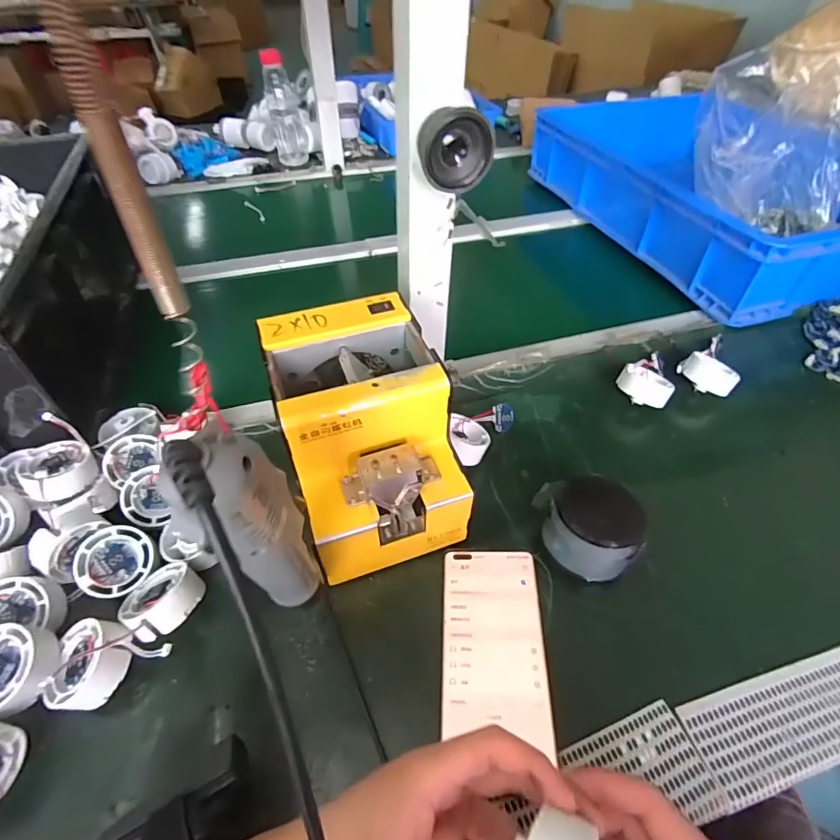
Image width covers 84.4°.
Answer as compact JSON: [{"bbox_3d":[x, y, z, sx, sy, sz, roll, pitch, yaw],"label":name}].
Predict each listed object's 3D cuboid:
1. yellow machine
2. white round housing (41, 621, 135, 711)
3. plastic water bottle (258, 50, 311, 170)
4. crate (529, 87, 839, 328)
[{"bbox_3d":[-0.045,0.015,0.390,0.122,0.144,0.183,-15,51,-13],"label":"yellow machine"},{"bbox_3d":[-0.228,0.169,0.320,0.053,0.028,0.053,-16,54,24],"label":"white round housing"},{"bbox_3d":[-0.281,-0.648,0.965,0.070,0.180,0.063,-7,48,-7],"label":"plastic water bottle"},{"bbox_3d":[0.498,-0.394,0.775,0.393,0.118,0.564,-14,51,-12],"label":"crate"}]

